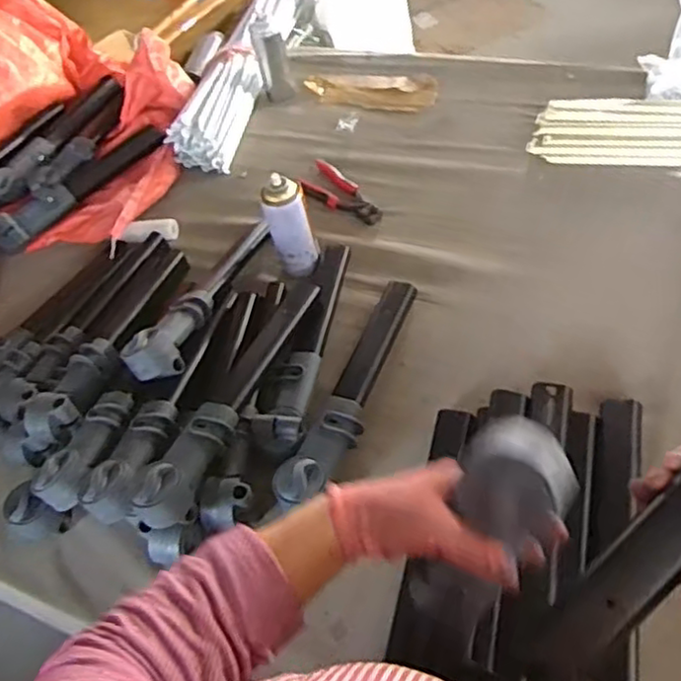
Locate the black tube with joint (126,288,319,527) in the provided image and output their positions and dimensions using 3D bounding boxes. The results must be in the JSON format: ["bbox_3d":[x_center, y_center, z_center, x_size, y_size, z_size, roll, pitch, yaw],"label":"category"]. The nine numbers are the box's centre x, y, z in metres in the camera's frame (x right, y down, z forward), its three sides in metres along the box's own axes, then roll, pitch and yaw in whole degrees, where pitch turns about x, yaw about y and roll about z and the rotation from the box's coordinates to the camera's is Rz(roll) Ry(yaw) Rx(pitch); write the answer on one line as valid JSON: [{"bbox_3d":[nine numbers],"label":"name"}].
[{"bbox_3d":[-0.137,0.049,0.890,0.069,0.061,0.419,14,52,16],"label":"black tube with joint"}]

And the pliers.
[{"bbox_3d":[-0.004,-0.259,1.191,0.082,0.018,0.194,-37,54,-16],"label":"pliers"}]

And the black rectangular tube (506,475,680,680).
[{"bbox_3d":[0.249,0.112,0.464,0.338,0.017,0.043,-47,56,3],"label":"black rectangular tube"}]

